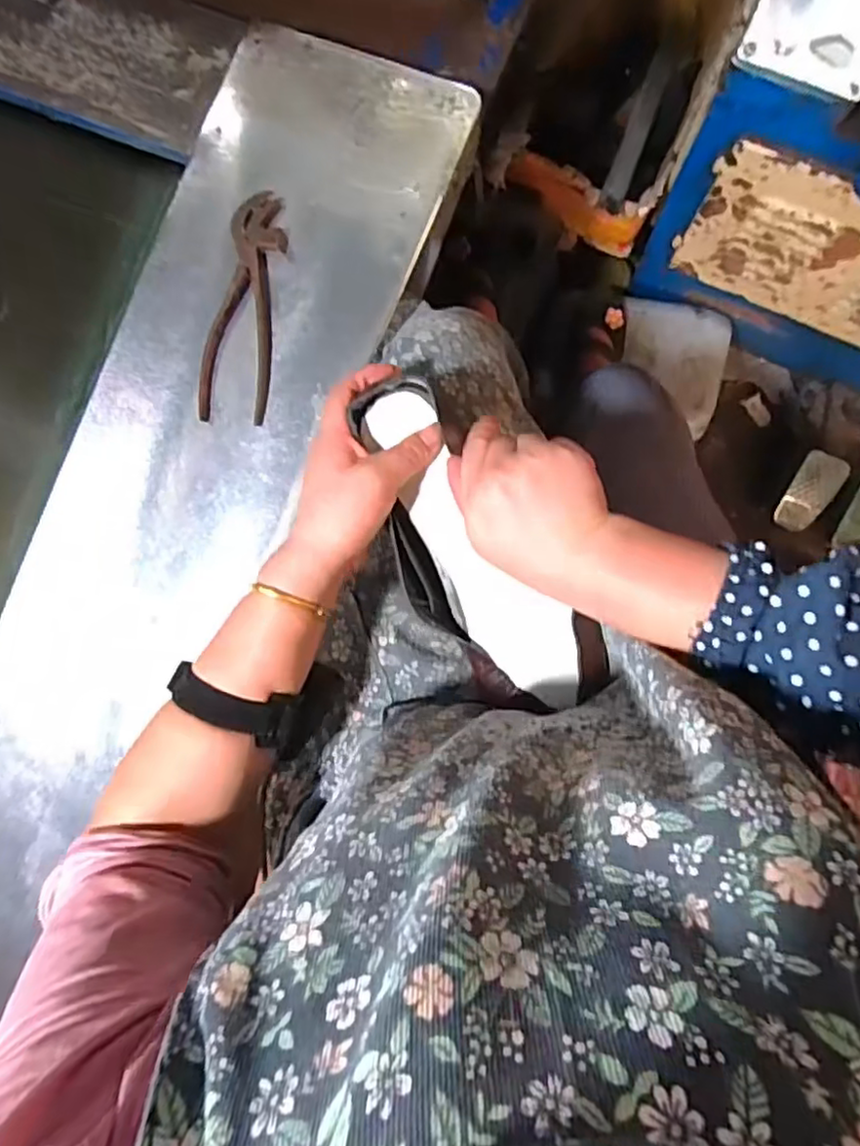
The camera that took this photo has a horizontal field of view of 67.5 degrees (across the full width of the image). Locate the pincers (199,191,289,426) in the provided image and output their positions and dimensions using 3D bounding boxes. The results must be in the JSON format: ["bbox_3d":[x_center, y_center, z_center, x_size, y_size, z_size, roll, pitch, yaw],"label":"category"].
[{"bbox_3d":[-0.161,-0.227,0.555,0.061,0.010,0.190,7,91,6],"label":"pincers"}]

